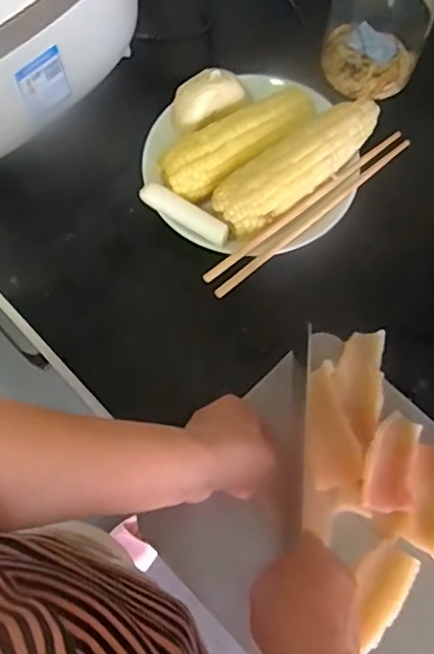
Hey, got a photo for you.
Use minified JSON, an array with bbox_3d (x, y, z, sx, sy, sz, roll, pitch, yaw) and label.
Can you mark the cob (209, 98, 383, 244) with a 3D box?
[{"bbox_3d":[0.071,-0.145,0.536,0.161,0.041,0.051,-36,72,-13],"label":"cob"}]

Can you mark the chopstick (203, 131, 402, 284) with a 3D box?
[{"bbox_3d":[0.079,-0.110,0.540,0.227,0.008,0.010,-37,73,-13],"label":"chopstick"}]

